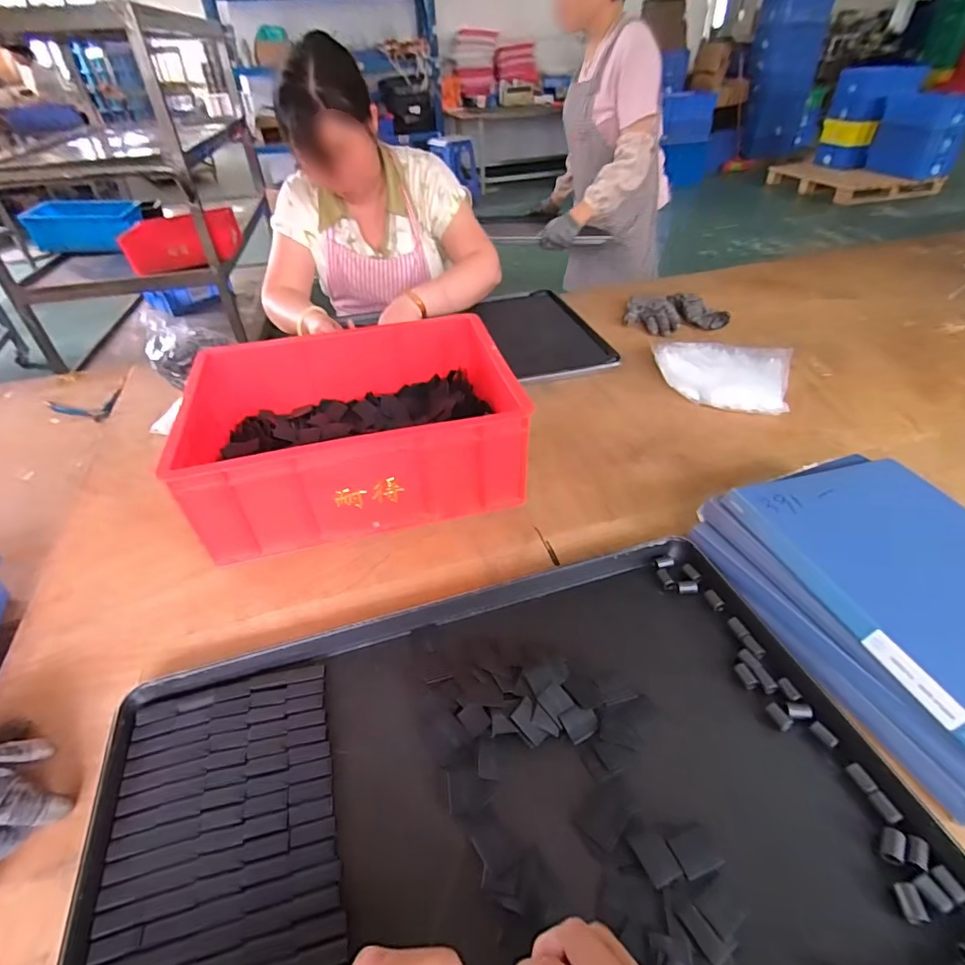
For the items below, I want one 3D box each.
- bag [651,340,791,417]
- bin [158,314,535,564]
[{"bbox_3d":[0.410,-0.195,0.898,0.216,0.032,0.198,13,43,20],"label":"bag"},{"bbox_3d":[-0.166,-0.076,0.706,0.388,0.155,0.285,-11,40,-9],"label":"bin"}]

